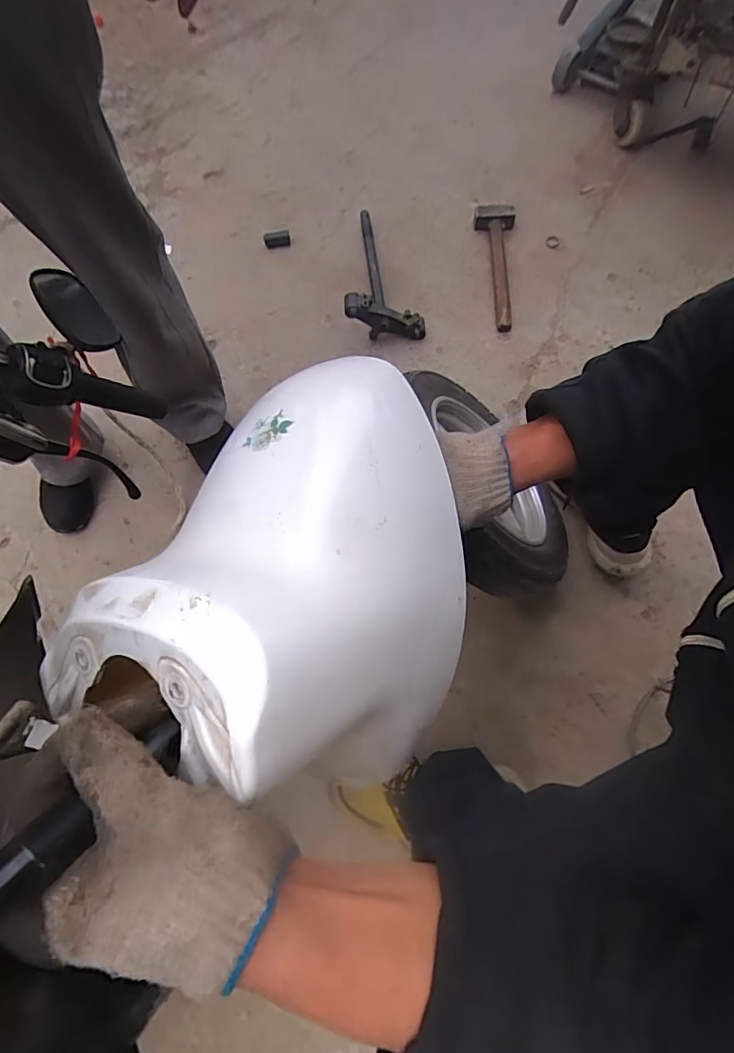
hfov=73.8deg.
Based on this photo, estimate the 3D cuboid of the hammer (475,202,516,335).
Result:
[{"bbox_3d":[0.293,-0.606,1.114,0.094,0.065,0.388,4,70,4],"label":"hammer"}]

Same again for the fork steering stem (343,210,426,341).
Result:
[{"bbox_3d":[0.051,-0.597,1.088,0.169,0.108,0.390,3,70,4],"label":"fork steering stem"}]

